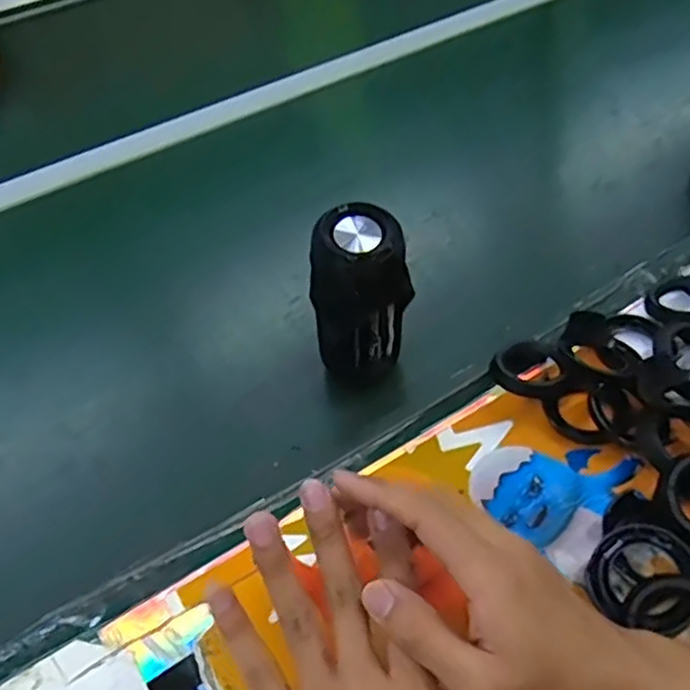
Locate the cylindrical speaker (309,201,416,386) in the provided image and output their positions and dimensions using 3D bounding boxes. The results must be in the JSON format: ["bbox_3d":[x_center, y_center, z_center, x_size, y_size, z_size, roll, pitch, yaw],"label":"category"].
[{"bbox_3d":[0.015,-0.030,0.516,0.069,0.140,0.056,1,48,6],"label":"cylindrical speaker"}]

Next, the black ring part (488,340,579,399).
[{"bbox_3d":[0.141,0.020,0.523,0.060,0.036,0.056,4,48,9],"label":"black ring part"}]

